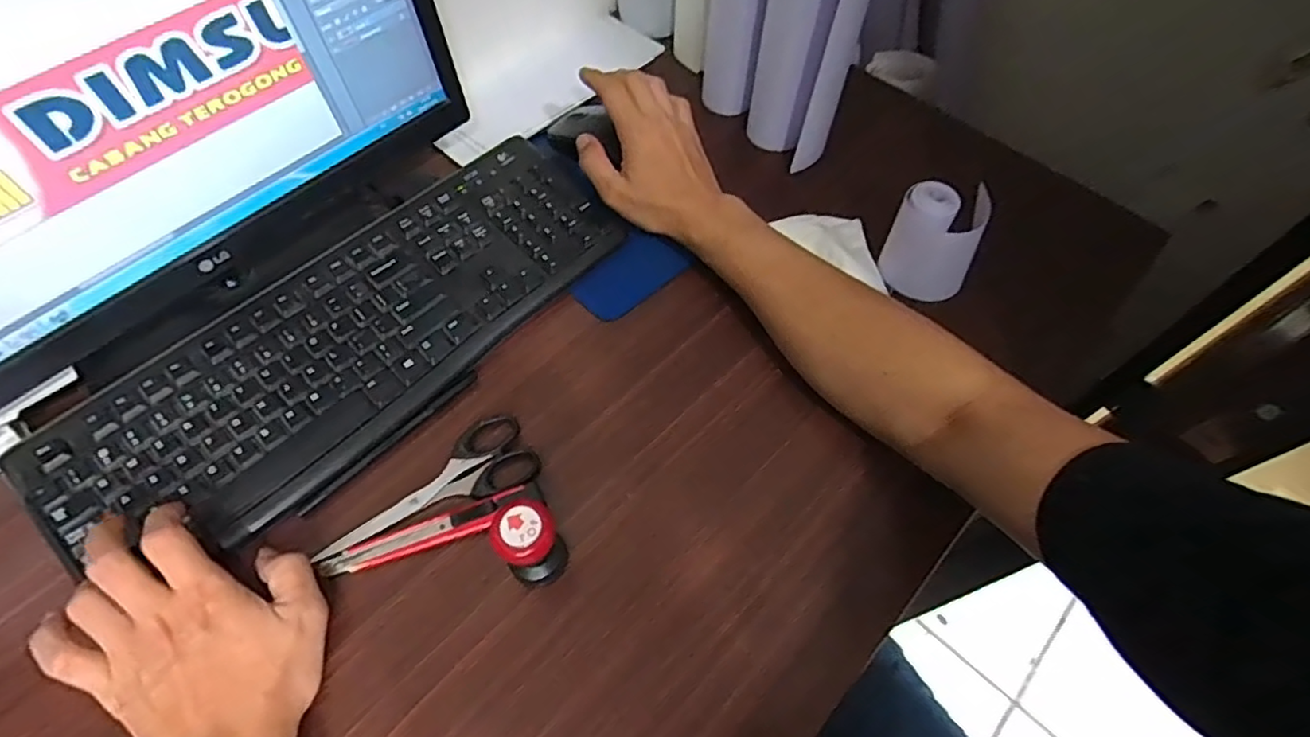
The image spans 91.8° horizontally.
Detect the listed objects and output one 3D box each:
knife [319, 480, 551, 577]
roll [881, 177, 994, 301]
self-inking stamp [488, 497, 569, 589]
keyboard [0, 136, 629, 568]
[{"bbox_3d":[-0.144,0.105,0.416,0.141,0.011,0.019,-18,62,-12],"label":"knife"},{"bbox_3d":[0.221,-0.100,0.508,0.068,0.090,0.049,6,59,2],"label":"roll"},{"bbox_3d":[-0.073,0.106,0.380,0.036,0.079,0.030,-25,63,-16],"label":"self-inking stamp"},{"bbox_3d":[-0.222,-0.027,0.482,0.431,0.029,0.156,-39,68,-21],"label":"keyboard"}]

